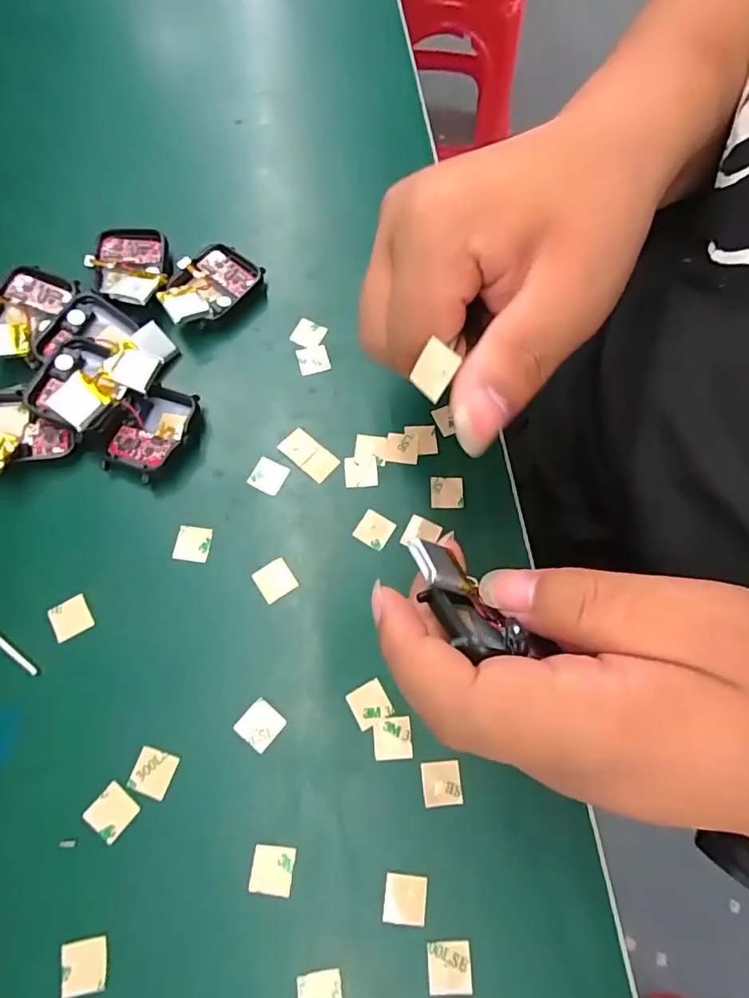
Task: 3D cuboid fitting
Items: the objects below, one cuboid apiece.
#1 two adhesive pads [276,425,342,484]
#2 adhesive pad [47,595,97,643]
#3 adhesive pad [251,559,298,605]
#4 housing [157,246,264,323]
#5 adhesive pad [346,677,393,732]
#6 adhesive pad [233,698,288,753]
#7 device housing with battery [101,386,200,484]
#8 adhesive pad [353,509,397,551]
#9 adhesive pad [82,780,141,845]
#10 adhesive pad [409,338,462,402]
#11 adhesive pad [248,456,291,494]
[{"bbox_3d":[-0.032,-0.022,0.244,0.028,0.004,0.015,39,74,11],"label":"two adhesive pads"},{"bbox_3d":[-0.129,0.050,0.215,0.015,0.004,0.016,-29,74,-12],"label":"adhesive pad"},{"bbox_3d":[-0.044,0.035,0.224,0.016,0.004,0.017,-32,75,-12],"label":"adhesive pad"},{"bbox_3d":[-0.087,-0.110,0.265,0.036,0.018,0.054,37,73,10],"label":"housing"},{"bbox_3d":[-0.002,0.084,0.209,0.015,0.004,0.015,-27,74,-11],"label":"adhesive pad"},{"bbox_3d":[-0.046,0.091,0.204,0.015,0.004,0.015,39,74,11],"label":"adhesive pad"},{"bbox_3d":[-0.103,-0.031,0.239,0.034,0.015,0.047,21,71,5],"label":"device housing with battery"},{"bbox_3d":[0.000,0.014,0.233,0.015,0.004,0.015,30,72,8],"label":"adhesive pad"},{"bbox_3d":[-0.100,0.119,0.192,0.016,0.004,0.016,39,74,11],"label":"adhesive pad"},{"bbox_3d":[0.019,-0.041,0.159,0.004,0.016,0.015,4,38,-45],"label":"adhesive pad"},{"bbox_3d":[-0.050,-0.011,0.240,0.016,0.004,0.015,26,72,7],"label":"adhesive pad"}]

